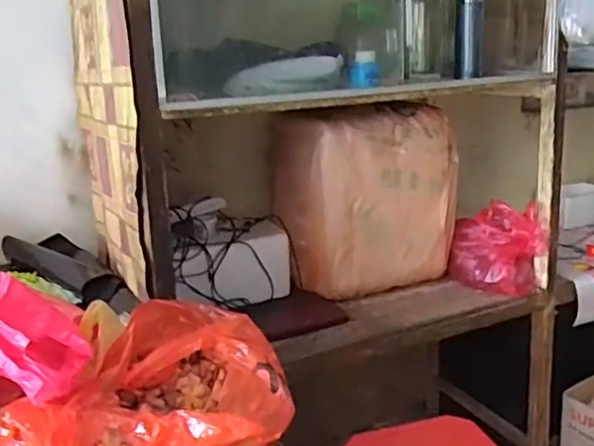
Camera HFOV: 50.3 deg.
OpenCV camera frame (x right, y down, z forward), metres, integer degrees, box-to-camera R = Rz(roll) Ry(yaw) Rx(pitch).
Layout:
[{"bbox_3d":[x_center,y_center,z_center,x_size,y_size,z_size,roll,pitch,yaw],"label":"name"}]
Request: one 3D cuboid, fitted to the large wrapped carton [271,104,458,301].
[{"bbox_3d":[0.167,-0.068,1.632,0.423,0.437,0.252,-15,15,-24],"label":"large wrapped carton"}]

